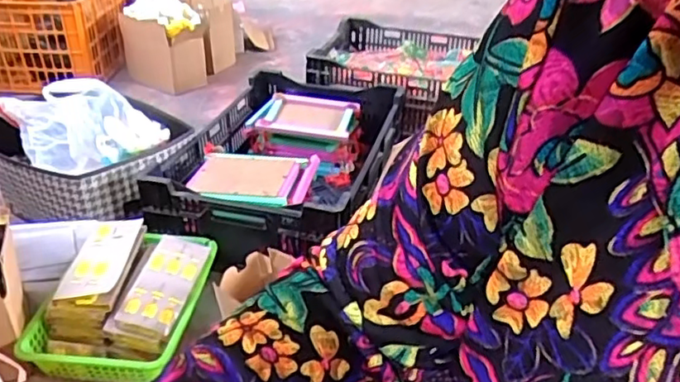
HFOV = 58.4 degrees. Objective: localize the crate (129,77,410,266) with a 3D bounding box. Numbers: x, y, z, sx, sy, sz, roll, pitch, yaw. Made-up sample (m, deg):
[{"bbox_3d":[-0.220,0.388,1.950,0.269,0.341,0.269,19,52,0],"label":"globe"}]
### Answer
[{"bbox_3d":[-0.113,-0.064,1.344,0.402,0.172,0.613,8,32,13],"label":"crate"}]

